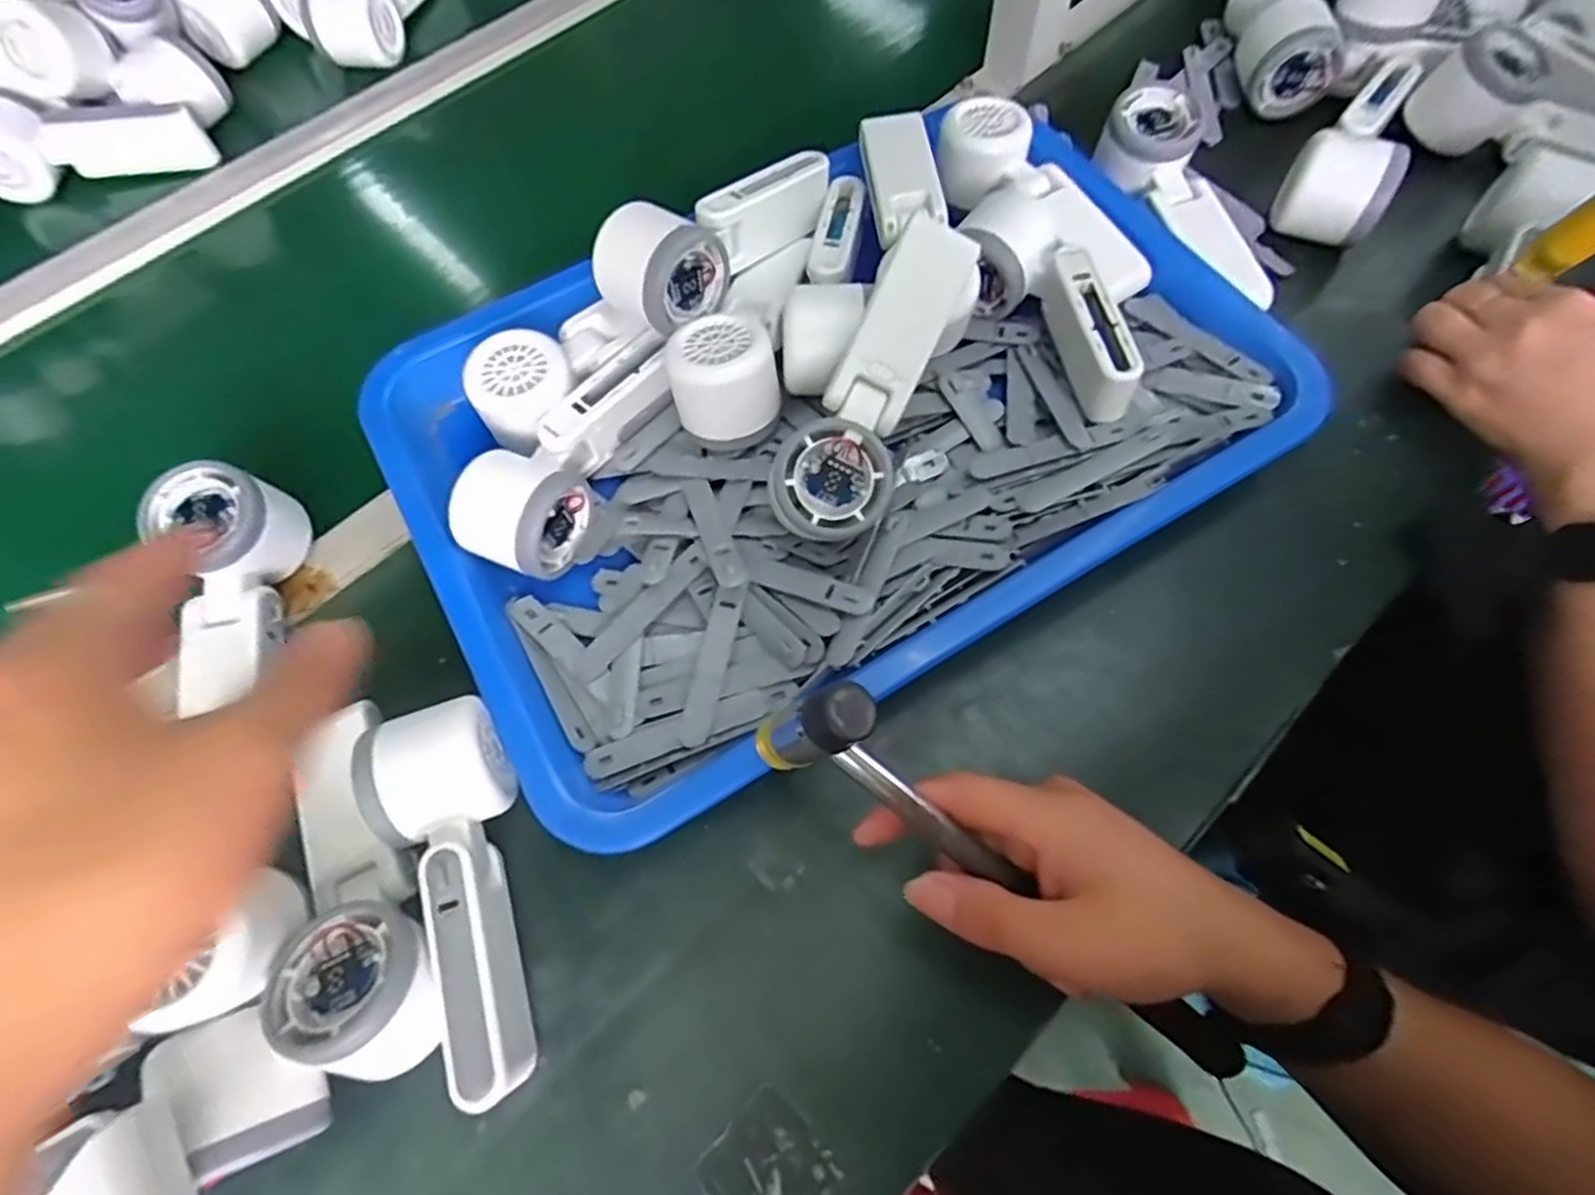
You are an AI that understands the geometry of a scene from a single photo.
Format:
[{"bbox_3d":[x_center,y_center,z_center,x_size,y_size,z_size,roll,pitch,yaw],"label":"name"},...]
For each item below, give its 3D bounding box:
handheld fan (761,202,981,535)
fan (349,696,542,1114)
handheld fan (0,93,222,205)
[{"bbox_3d":[0.040,-0.103,0.366,0.054,0.036,0.164,25,90,12],"label":"handheld fan"},{"bbox_3d":[-0.142,0.128,0.326,0.058,0.052,0.161,-25,68,-9],"label":"fan"},{"bbox_3d":[-0.539,-0.350,0.559,0.166,0.047,0.059,-15,67,-4],"label":"handheld fan"}]

